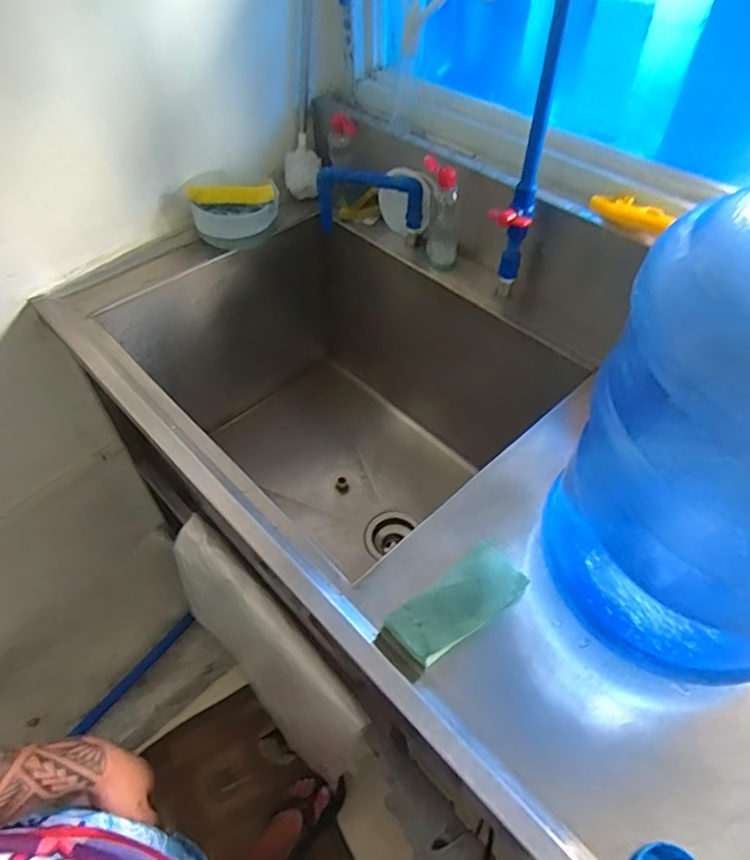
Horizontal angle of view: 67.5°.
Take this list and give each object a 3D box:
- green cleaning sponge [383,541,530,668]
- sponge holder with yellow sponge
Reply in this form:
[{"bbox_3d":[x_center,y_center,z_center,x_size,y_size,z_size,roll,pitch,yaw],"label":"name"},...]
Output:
[{"bbox_3d":[0.085,0.176,0.567,0.143,0.032,0.061,-30,56,-23],"label":"green cleaning sponge"},{"bbox_3d":[-0.240,-0.367,0.967,0.150,0.098,0.061,-5,50,-5],"label":"sponge holder with yellow sponge"}]

